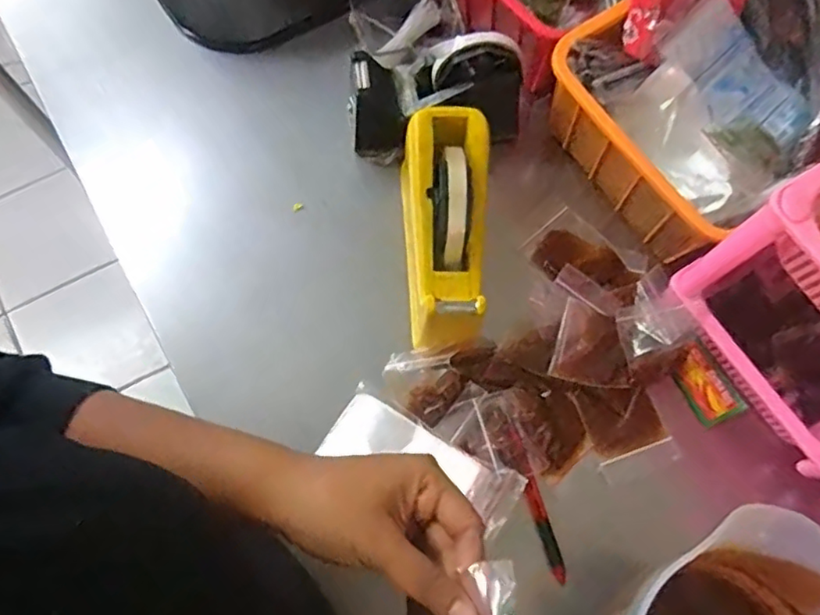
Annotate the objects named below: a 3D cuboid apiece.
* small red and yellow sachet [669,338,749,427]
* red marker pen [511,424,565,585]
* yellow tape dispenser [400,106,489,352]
[{"bbox_3d":[0.255,0.067,0.524,0.037,0.013,0.065,-29,75,-11],"label":"small red and yellow sachet"},{"bbox_3d":[0.100,0.156,0.480,0.012,0.015,0.119,-16,73,-8],"label":"red marker pen"},{"bbox_3d":[0.025,-0.066,0.506,0.072,0.081,0.195,4,71,-1],"label":"yellow tape dispenser"}]

